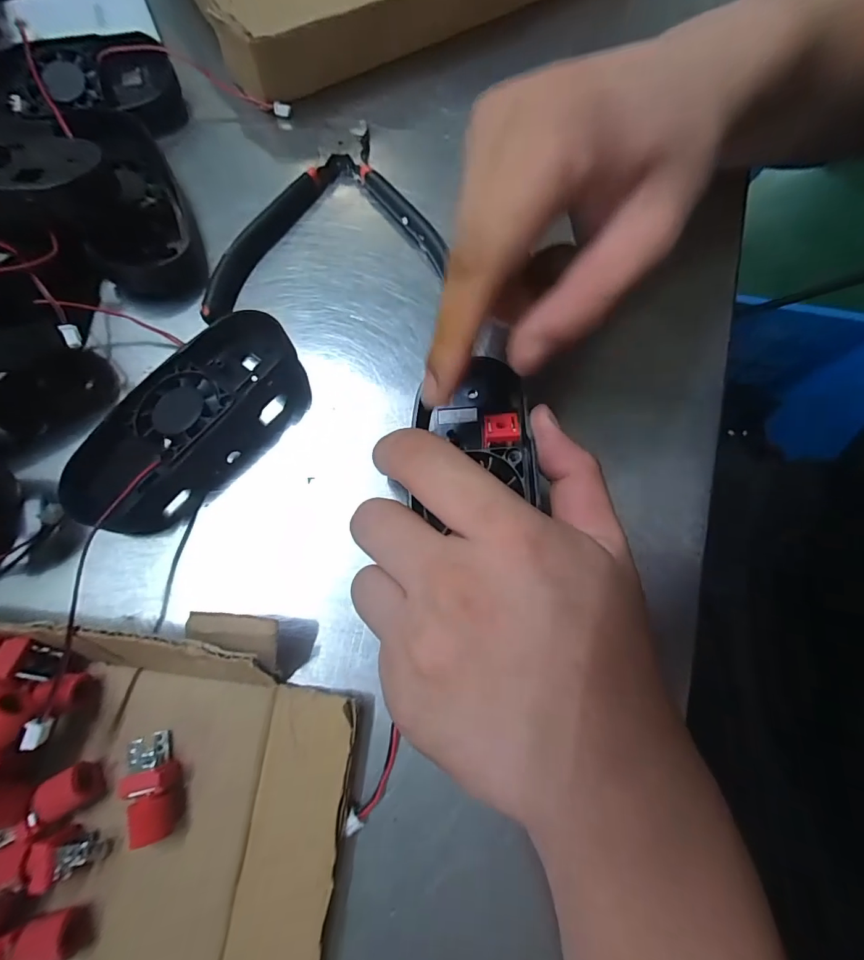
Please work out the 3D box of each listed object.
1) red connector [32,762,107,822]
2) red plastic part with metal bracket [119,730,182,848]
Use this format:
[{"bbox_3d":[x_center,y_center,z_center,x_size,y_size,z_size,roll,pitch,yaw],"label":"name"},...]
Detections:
[{"bbox_3d":[-0.130,0.111,0.162,0.017,0.010,0.014,-22,76,-7],"label":"red connector"},{"bbox_3d":[-0.101,0.111,0.162,0.015,0.013,0.033,-16,75,-5],"label":"red plastic part with metal bracket"}]

